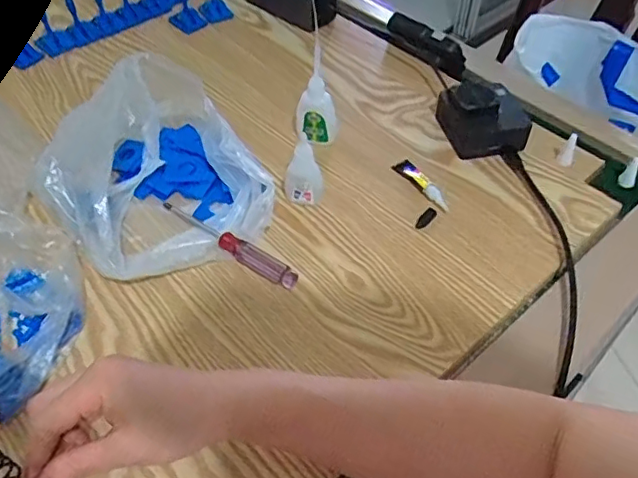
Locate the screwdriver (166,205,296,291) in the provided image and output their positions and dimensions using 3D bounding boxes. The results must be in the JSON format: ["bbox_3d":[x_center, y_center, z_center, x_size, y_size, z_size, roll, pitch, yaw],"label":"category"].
[{"bbox_3d":[-0.081,0.002,0.496,0.149,0.013,0.016,29,55,22],"label":"screwdriver"}]

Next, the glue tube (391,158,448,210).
[{"bbox_3d":[0.098,-0.053,0.548,0.016,0.008,0.074,-25,54,-20],"label":"glue tube"}]

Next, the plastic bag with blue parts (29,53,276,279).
[{"bbox_3d":[-0.155,-0.069,0.512,0.159,0.086,0.208,-26,54,-21],"label":"plastic bag with blue parts"}]

